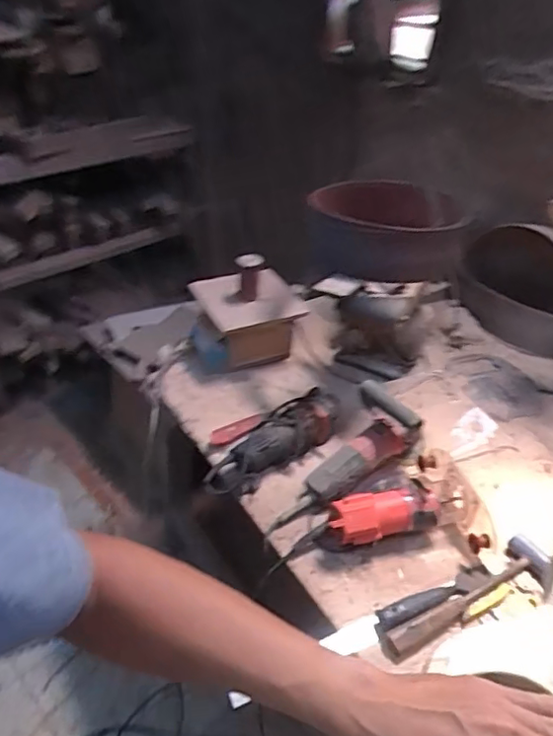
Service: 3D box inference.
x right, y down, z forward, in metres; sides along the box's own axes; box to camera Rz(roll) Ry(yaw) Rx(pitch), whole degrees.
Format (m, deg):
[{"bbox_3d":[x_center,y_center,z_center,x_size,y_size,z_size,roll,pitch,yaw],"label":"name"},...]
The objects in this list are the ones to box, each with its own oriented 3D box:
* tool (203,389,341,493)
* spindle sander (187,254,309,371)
[{"bbox_3d":[-0.002,0.132,1.024,0.288,0.086,0.102,-33,50,-21],"label":"tool"},{"bbox_3d":[-0.068,-0.124,1.219,0.230,0.199,0.182,-8,40,-14],"label":"spindle sander"}]

